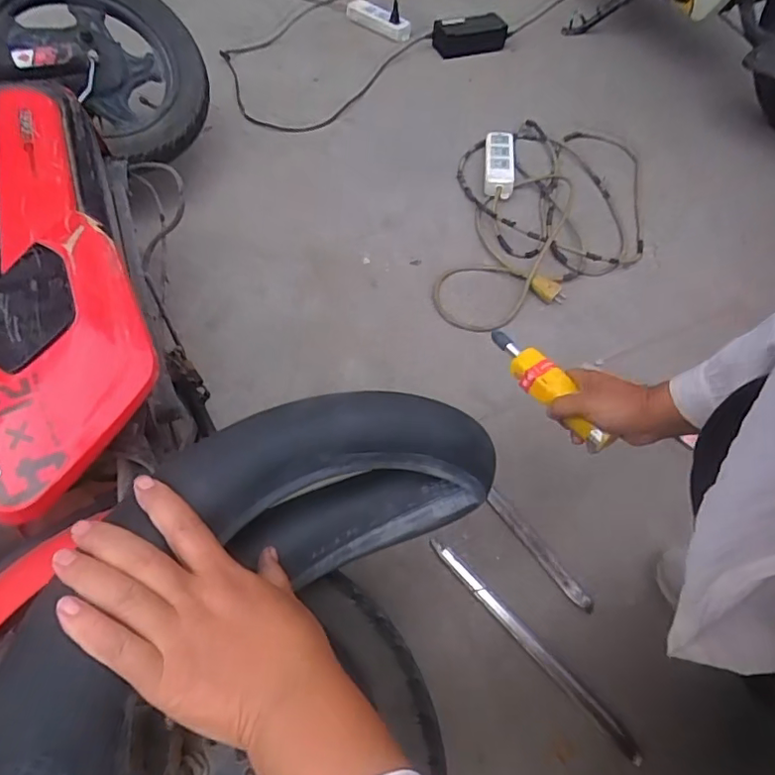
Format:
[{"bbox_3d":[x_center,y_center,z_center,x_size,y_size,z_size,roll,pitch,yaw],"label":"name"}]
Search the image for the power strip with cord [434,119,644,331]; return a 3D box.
[{"bbox_3d":[0.296,-0.335,1.000,0.344,0.053,0.551,11,57,3],"label":"power strip with cord"}]

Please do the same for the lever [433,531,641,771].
[{"bbox_3d":[0.152,0.273,0.601,0.017,0.016,0.284,-35,66,-24],"label":"lever"}]

